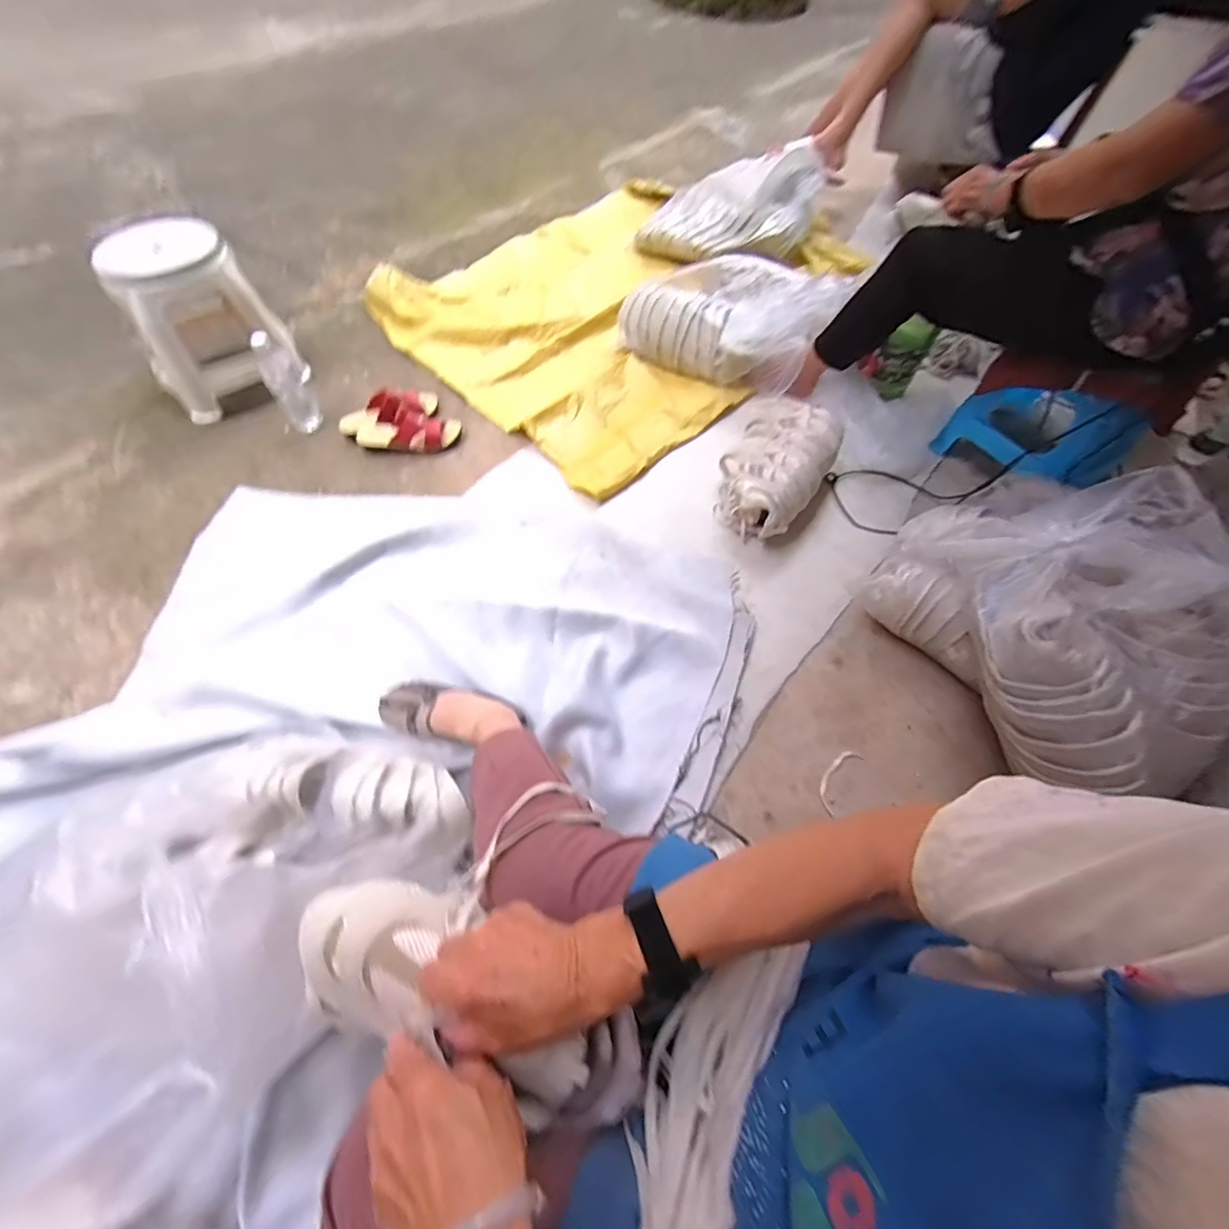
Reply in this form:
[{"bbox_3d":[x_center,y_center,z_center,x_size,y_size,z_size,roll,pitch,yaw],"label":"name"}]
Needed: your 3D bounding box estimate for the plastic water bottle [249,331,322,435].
[{"bbox_3d":[-0.729,-0.510,1.162,0.071,0.201,0.068,0,58,-1],"label":"plastic water bottle"}]

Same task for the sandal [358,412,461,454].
[{"bbox_3d":[-0.465,-0.414,1.182,0.224,0.068,0.079,0,61,-4],"label":"sandal"}]

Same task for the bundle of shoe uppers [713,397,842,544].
[{"bbox_3d":[0.338,-0.317,1.117,0.208,0.135,0.328,30,63,13],"label":"bundle of shoe uppers"}]

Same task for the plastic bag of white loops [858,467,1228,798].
[{"bbox_3d":[0.704,-0.001,0.848,0.393,0.287,0.553,-18,60,-11],"label":"plastic bag of white loops"}]

